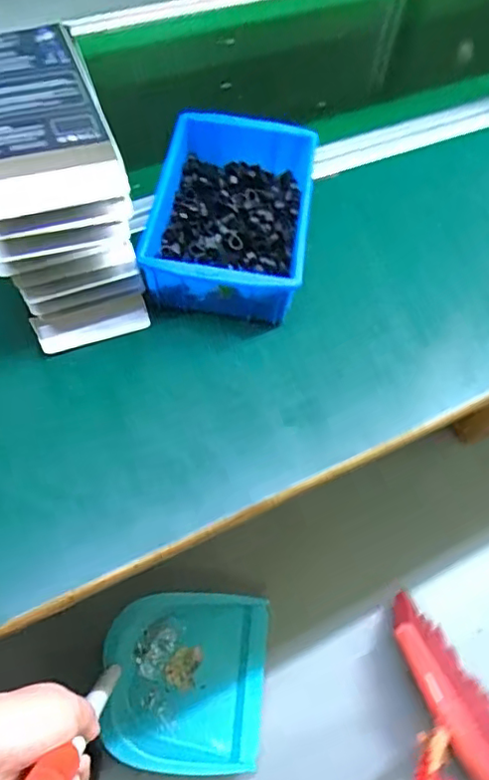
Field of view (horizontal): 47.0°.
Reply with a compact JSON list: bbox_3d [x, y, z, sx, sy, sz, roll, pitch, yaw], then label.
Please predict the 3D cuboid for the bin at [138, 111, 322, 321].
[{"bbox_3d":[-0.009,-0.166,0.519,0.135,0.059,0.210,7,61,-1],"label":"bin"}]

